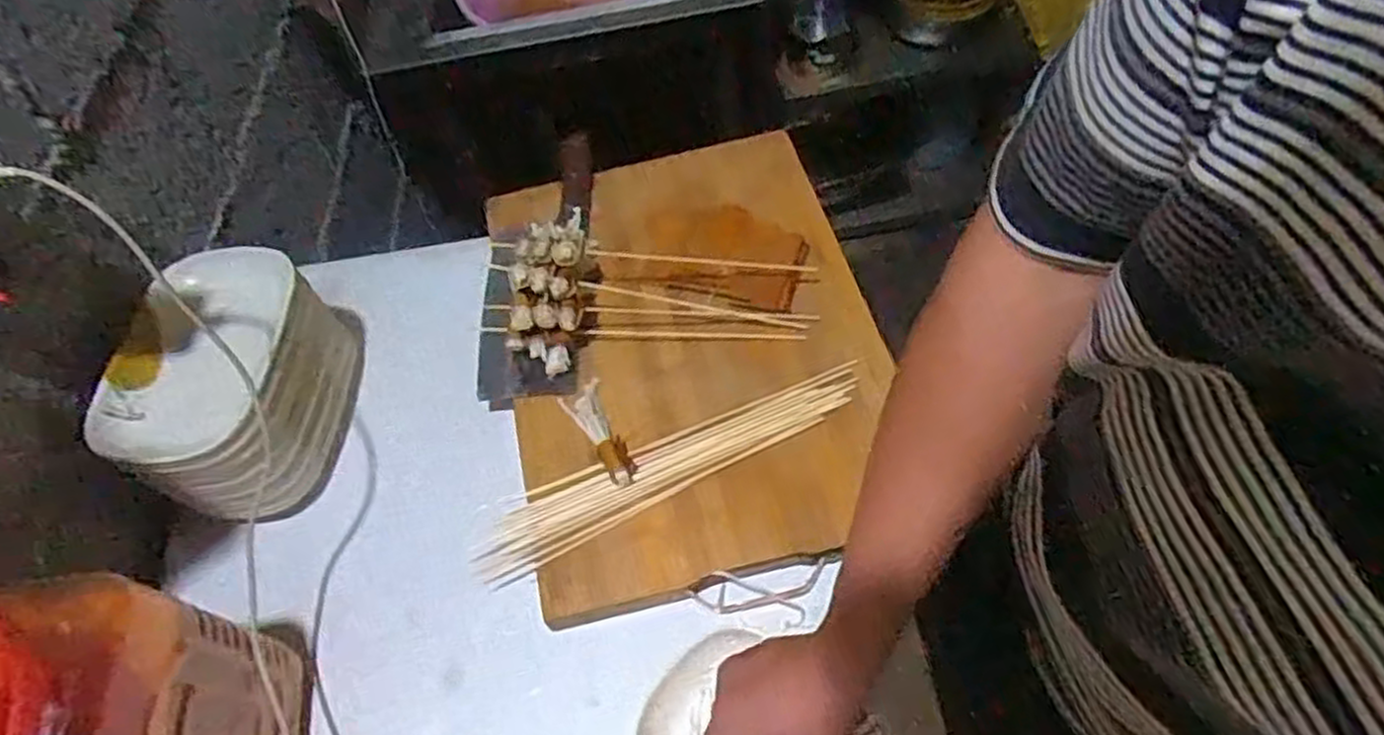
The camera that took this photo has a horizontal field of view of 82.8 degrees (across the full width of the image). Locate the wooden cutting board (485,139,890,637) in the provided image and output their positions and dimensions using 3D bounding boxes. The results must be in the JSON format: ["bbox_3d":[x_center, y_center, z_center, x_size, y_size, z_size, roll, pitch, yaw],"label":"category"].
[{"bbox_3d":[-0.004,-0.031,0.700,0.316,0.033,0.438,-14,58,-4],"label":"wooden cutting board"}]

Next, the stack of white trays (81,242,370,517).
[{"bbox_3d":[-0.379,0.015,0.666,0.144,0.131,0.211,-8,58,-3],"label":"stack of white trays"}]

